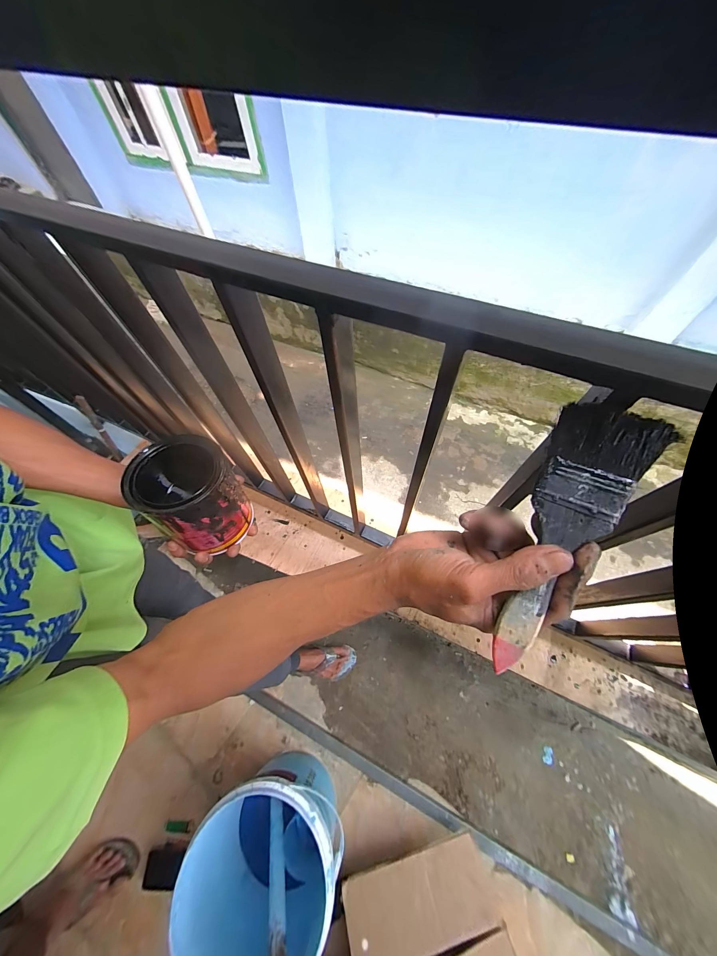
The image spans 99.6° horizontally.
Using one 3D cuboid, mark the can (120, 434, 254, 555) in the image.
[{"bbox_3d":[-0.196,0.021,0.370,0.096,0.128,0.092,-1,58,2],"label":"can"}]

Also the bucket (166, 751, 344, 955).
[{"bbox_3d":[-0.198,0.899,0.737,0.293,0.361,0.312,-1,64,1],"label":"bucket"}]

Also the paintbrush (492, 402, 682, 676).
[{"bbox_3d":[0.128,0.041,0.193,0.051,0.012,0.174,23,95,16],"label":"paintbrush"}]

